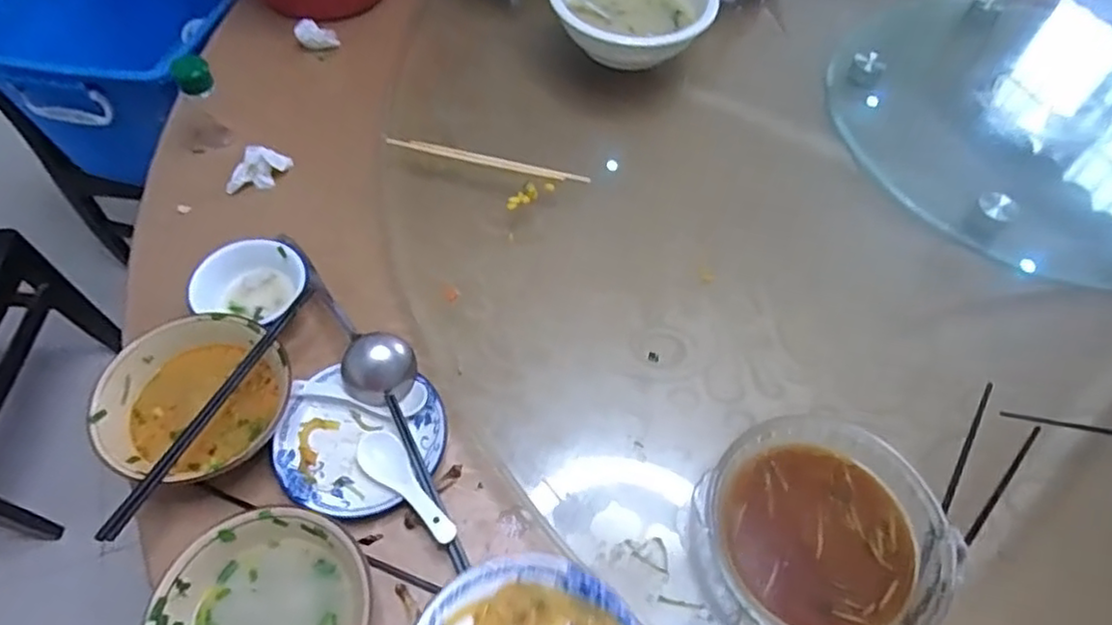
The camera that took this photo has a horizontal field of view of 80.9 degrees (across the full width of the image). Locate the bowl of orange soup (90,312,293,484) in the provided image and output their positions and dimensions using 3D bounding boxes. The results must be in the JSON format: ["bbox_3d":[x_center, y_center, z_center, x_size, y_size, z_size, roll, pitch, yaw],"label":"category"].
[{"bbox_3d":[-0.330,0.082,0.605,0.152,0.063,0.156,1,58,-1],"label":"bowl of orange soup"}]

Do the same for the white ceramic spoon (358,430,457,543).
[{"bbox_3d":[-0.132,0.154,0.587,0.128,0.025,0.039,38,65,20],"label":"white ceramic spoon"}]

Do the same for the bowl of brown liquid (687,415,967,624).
[{"bbox_3d":[0.220,0.196,0.558,0.197,0.066,0.188,1,58,-1],"label":"bowl of brown liquid"}]

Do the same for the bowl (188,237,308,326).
[{"bbox_3d":[-0.321,-0.032,0.690,0.112,0.043,0.095,-15,60,-11],"label":"bowl"}]

